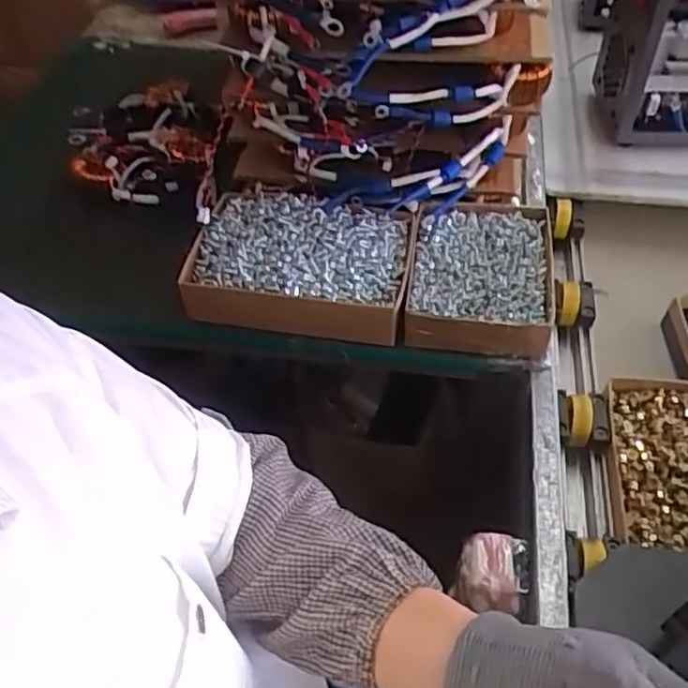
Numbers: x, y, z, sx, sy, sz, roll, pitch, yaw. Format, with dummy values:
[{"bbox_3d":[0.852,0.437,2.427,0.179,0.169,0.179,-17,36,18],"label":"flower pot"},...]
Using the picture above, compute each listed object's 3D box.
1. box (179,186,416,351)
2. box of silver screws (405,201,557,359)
[{"bbox_3d":[-0.041,-0.081,0.663,0.215,0.061,0.149,11,50,11],"label":"box"},{"bbox_3d":[0.134,-0.068,0.655,0.134,0.044,0.174,6,49,7],"label":"box of silver screws"}]

